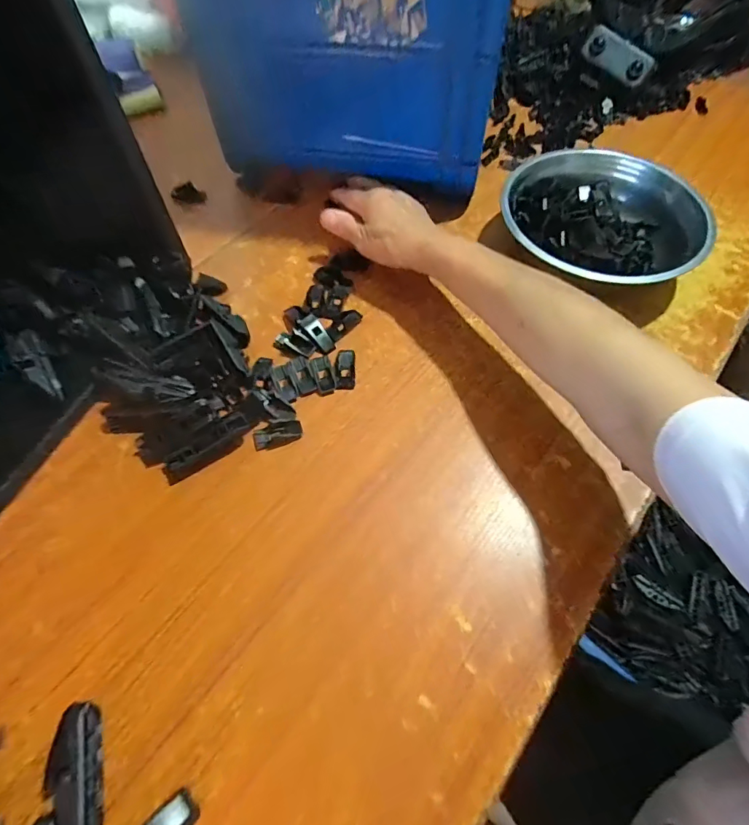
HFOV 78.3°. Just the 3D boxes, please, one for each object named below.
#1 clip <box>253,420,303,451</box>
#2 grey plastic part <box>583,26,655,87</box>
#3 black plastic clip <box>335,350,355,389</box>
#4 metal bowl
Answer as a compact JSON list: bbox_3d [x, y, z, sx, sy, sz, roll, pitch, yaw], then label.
[{"bbox_3d":[-0.084,0.019,0.399,0.041,0.006,0.019,-19,62,-10],"label":"clip"},{"bbox_3d":[0.322,-0.472,0.611,0.093,0.037,0.013,40,32,7],"label":"grey plastic part"},{"bbox_3d":[-0.027,-0.040,0.434,0.017,0.006,0.040,2,74,1],"label":"black plastic clip"},{"bbox_3d":[0.232,-0.191,0.483,0.189,0.067,0.189,0,61,0],"label":"metal bowl"}]

